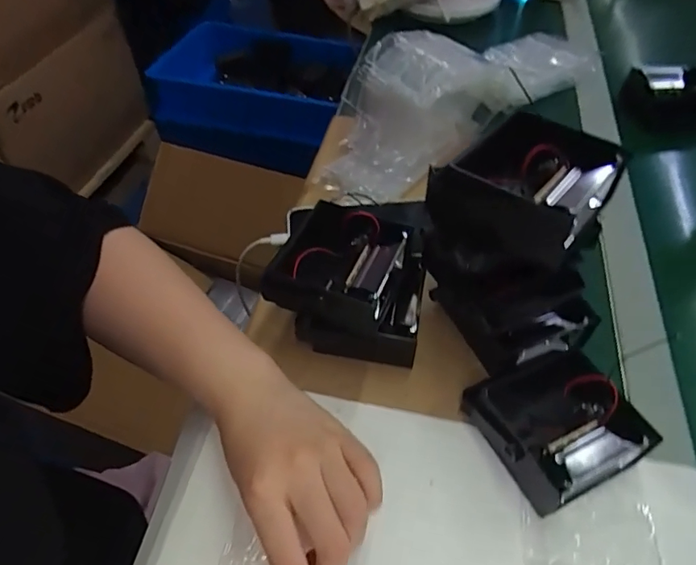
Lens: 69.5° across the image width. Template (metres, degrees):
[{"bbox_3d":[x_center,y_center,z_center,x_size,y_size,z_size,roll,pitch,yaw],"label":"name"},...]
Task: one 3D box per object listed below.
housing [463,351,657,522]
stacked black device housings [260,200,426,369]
[{"bbox_3d":[0.140,0.097,0.347,0.094,0.041,0.092,-20,54,-19],"label":"housing"},{"bbox_3d":[0.002,-0.001,0.398,0.119,0.074,0.099,12,50,7],"label":"stacked black device housings"}]

